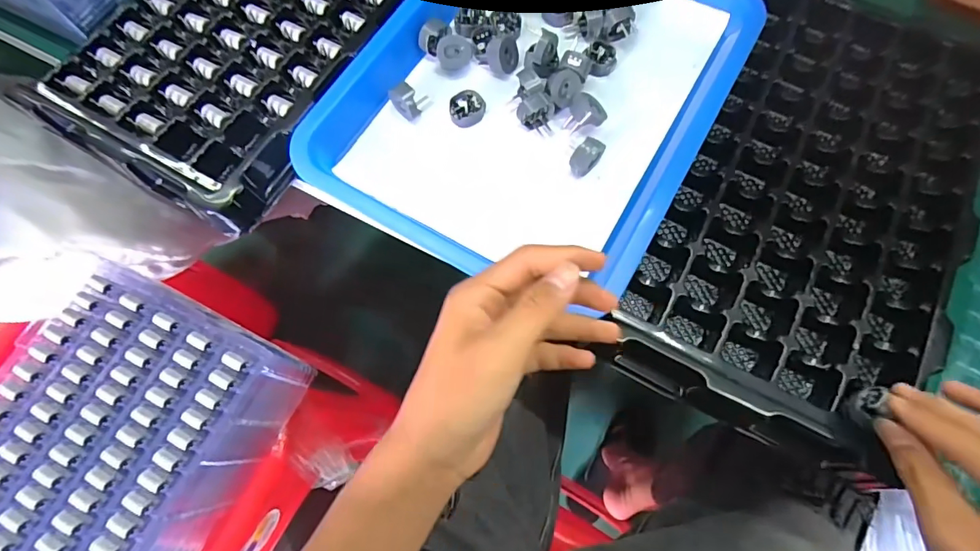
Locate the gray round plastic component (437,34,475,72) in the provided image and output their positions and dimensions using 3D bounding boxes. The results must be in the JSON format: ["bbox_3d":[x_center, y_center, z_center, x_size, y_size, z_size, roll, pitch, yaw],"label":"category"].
[{"bbox_3d":[-0.029,-0.186,0.406,0.029,0.027,0.015,-14,39,-4],"label":"gray round plastic component"}]

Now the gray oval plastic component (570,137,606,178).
[{"bbox_3d":[0.073,-0.089,0.370,0.018,0.022,0.025,33,74,10],"label":"gray oval plastic component"}]

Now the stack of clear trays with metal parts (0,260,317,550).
[{"bbox_3d":[-0.387,0.201,0.478,0.237,0.109,0.372,26,72,9],"label":"stack of clear trays with metal parts"}]

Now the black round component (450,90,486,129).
[{"bbox_3d":[-0.018,-0.135,0.392,0.027,0.018,0.024,14,72,5],"label":"black round component"}]

